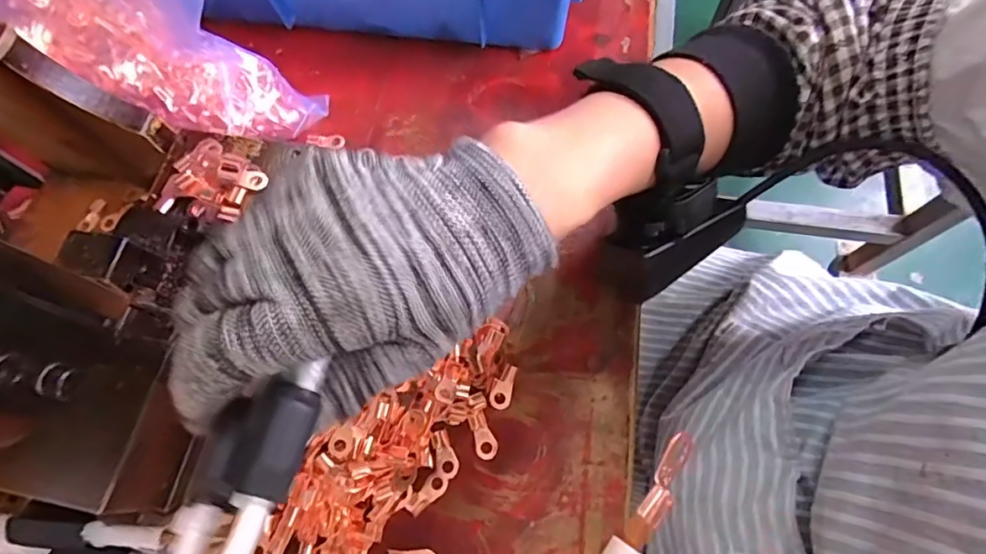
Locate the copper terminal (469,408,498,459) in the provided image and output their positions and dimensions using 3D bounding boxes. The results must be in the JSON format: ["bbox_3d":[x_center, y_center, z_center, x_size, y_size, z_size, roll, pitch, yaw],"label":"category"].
[{"bbox_3d":[-0.006,0.086,0.281,0.012,0.004,0.025,-25,71,-6],"label":"copper terminal"}]

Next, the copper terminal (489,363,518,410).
[{"bbox_3d":[0.006,0.061,0.288,0.012,0.005,0.025,20,91,9],"label":"copper terminal"}]

